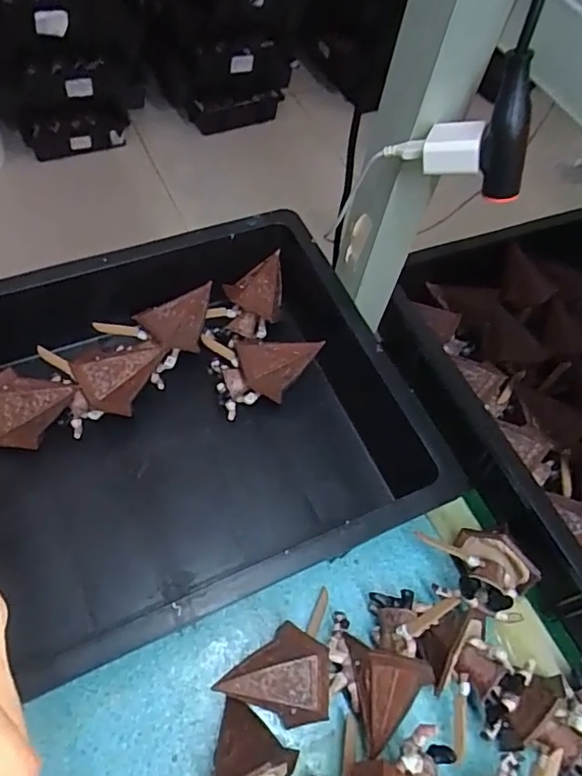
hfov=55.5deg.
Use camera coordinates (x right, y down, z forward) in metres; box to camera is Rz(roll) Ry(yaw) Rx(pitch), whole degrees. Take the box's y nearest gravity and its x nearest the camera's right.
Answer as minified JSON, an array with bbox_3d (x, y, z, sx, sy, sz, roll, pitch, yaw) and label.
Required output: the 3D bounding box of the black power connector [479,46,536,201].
[{"bbox_3d":[0.122,-0.144,0.310,0.021,0.076,0.020,-8,32,-8],"label":"black power connector"}]

